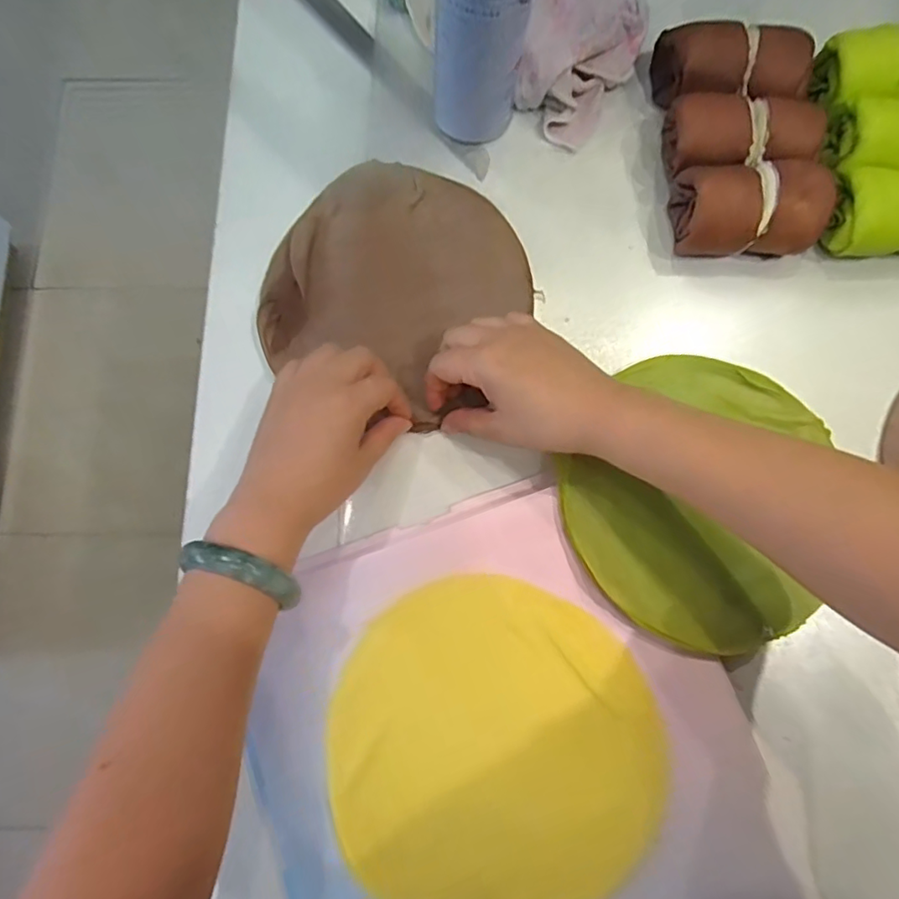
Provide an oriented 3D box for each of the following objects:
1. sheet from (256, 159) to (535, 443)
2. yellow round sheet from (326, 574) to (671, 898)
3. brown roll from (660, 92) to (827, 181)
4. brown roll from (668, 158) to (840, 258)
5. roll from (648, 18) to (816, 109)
[{"bbox_3d":[-0.038,-0.129,0.450,0.183,0.018,0.188,28,80,4],"label":"sheet"},{"bbox_3d":[0.031,0.189,0.364,0.201,0.007,0.206,1,83,-4],"label":"yellow round sheet"},{"bbox_3d":[0.228,-0.239,0.445,0.112,0.046,0.062,3,79,0],"label":"brown roll"},{"bbox_3d":[0.230,-0.180,0.435,0.110,0.049,0.055,4,79,0],"label":"brown roll"},{"bbox_3d":[0.223,-0.299,0.460,0.111,0.054,0.060,4,79,0],"label":"roll"}]

